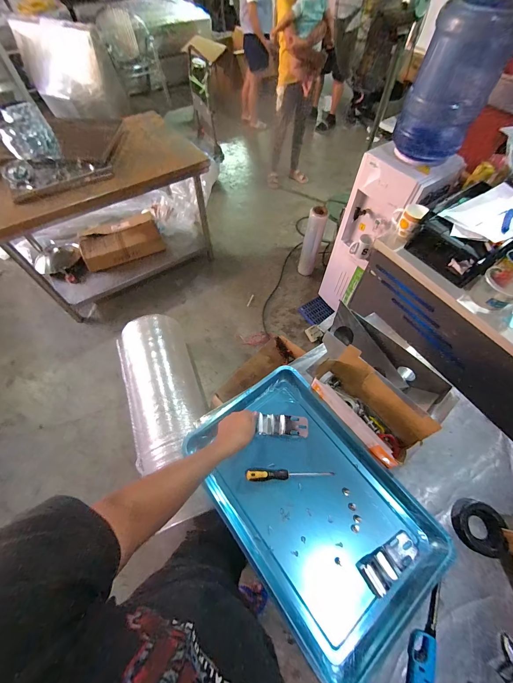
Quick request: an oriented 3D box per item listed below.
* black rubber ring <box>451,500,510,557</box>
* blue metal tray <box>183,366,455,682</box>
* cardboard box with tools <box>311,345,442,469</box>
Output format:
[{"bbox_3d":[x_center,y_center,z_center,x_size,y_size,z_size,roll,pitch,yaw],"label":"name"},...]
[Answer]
[{"bbox_3d":[0.539,0.450,0.648,0.108,0.027,0.110,0,60,-1],"label":"black rubber ring"},{"bbox_3d":[0.131,0.382,0.672,0.396,0.059,0.613,-36,66,-20],"label":"blue metal tray"},{"bbox_3d":[0.292,0.175,0.725,0.143,0.149,0.291,-35,66,-19],"label":"cardboard box with tools"}]

